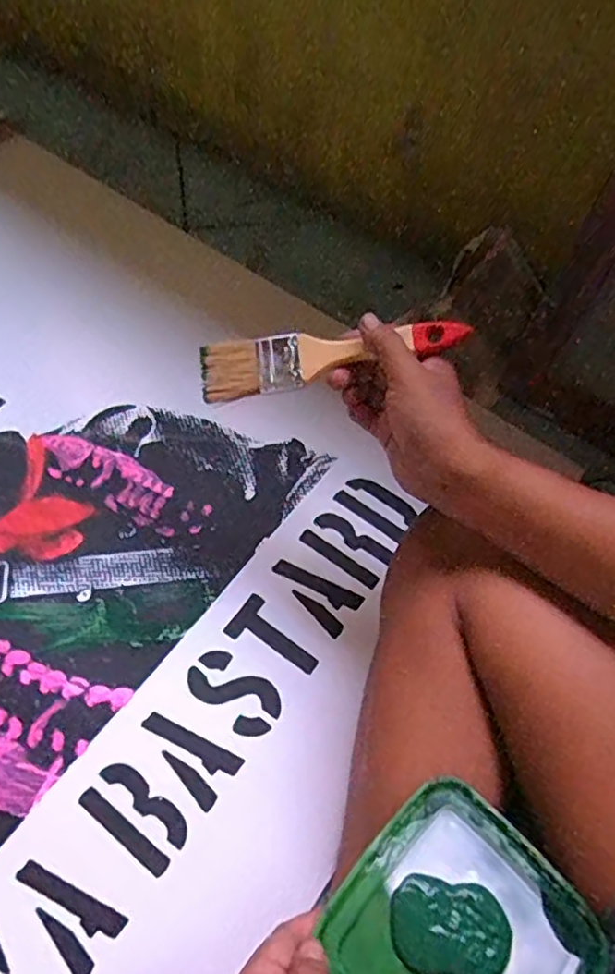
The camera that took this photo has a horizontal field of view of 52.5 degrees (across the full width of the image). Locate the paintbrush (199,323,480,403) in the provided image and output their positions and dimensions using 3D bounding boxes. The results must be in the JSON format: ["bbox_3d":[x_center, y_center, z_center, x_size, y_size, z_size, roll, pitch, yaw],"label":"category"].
[{"bbox_3d":[0.015,-0.090,0.421,0.176,0.017,0.037,-8,62,6],"label":"paintbrush"}]

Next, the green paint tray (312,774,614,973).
[{"bbox_3d":[0.081,0.242,0.327,0.129,0.013,0.129,41,67,17],"label":"green paint tray"}]

